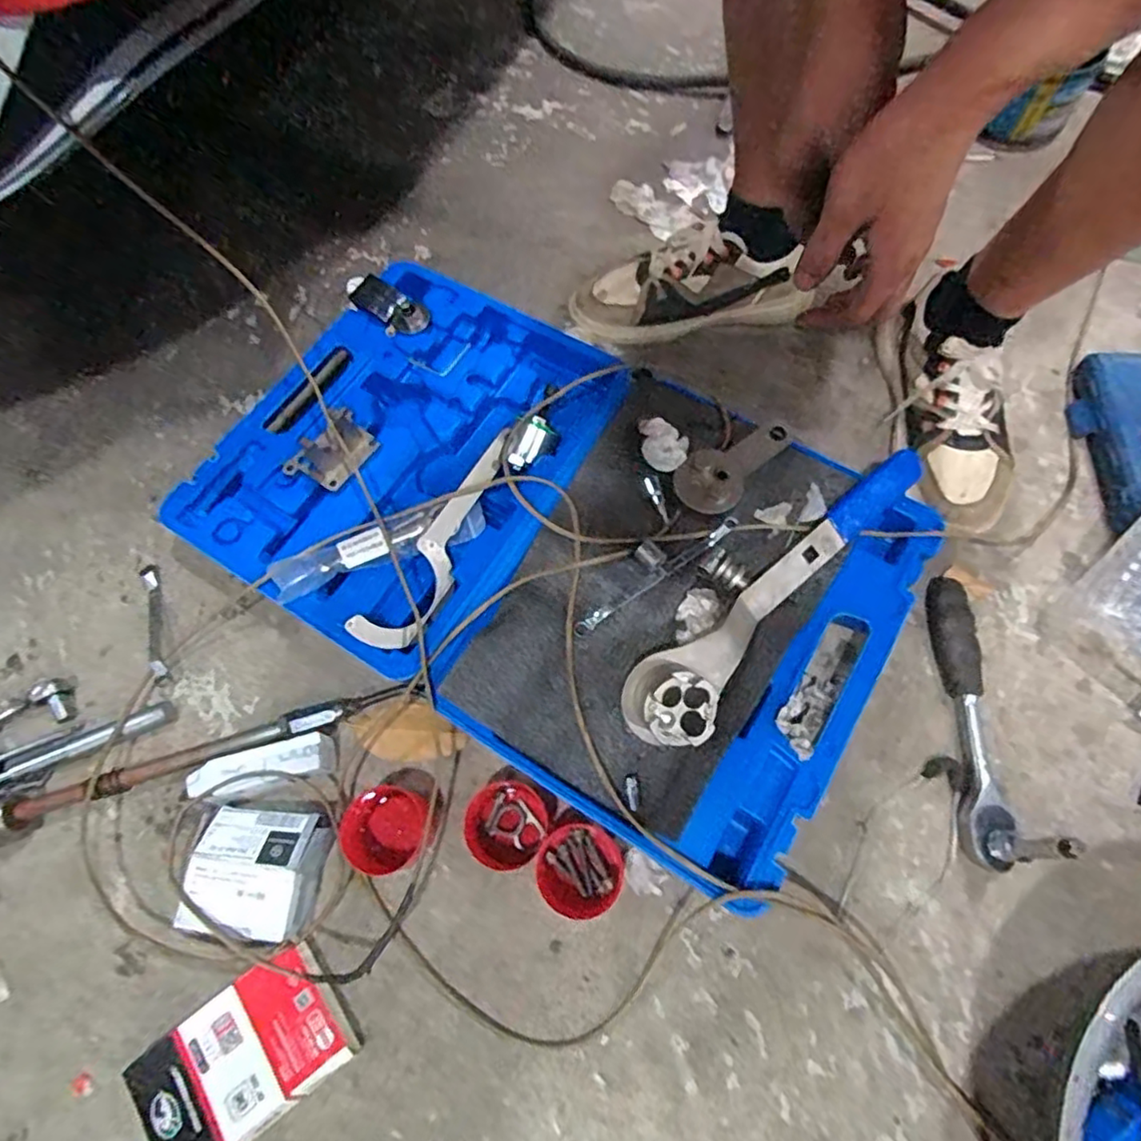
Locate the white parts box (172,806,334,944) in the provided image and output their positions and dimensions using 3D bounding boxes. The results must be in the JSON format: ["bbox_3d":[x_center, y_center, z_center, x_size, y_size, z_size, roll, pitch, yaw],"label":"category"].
[{"bbox_3d":[-0.253,0.243,0.515,0.097,0.055,0.091,5,67,5],"label":"white parts box"}]

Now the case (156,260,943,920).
[{"bbox_3d":[-0.032,-0.049,0.614,0.659,0.085,0.402,30,72,14],"label":"case"}]

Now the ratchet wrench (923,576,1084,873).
[{"bbox_3d":[0.343,0.117,0.531,0.052,0.065,0.244,-1,67,3],"label":"ratchet wrench"}]

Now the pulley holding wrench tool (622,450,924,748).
[{"bbox_3d":[0.181,0.011,0.538,0.351,0.054,0.068,-43,72,-13],"label":"pulley holding wrench tool"}]

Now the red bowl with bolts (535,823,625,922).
[{"bbox_3d":[0.007,0.240,0.509,0.067,0.041,0.066,-1,67,2],"label":"red bowl with bolts"}]

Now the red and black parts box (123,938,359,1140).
[{"bbox_3d":[-0.244,0.366,0.478,0.145,0.032,0.096,-36,70,-12],"label":"red and black parts box"}]

